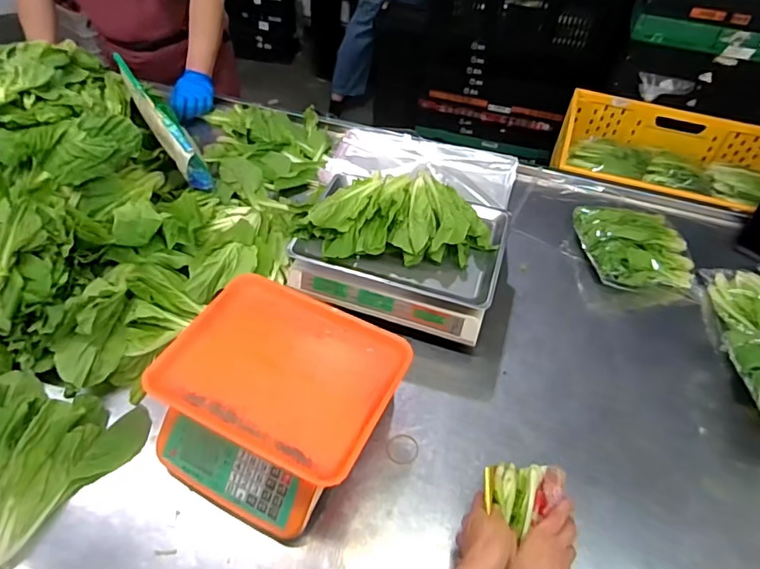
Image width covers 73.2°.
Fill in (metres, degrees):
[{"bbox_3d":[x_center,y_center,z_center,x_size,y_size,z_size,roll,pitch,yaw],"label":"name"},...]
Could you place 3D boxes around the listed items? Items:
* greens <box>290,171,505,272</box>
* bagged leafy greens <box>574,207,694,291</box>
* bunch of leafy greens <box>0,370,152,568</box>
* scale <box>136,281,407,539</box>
[{"bbox_3d":[0.027,-0.124,0.864,0.308,0.062,0.180,3,49,0],"label":"greens"},{"bbox_3d":[0.494,-0.078,0.980,0.210,0.058,0.199,3,49,0],"label":"bagged leafy greens"},{"bbox_3d":[-0.492,0.232,0.684,0.269,0.045,0.223,13,50,9],"label":"bunch of leafy greens"},{"bbox_3d":[-0.141,0.159,0.713,0.291,0.120,0.277,23,52,17],"label":"scale"}]

